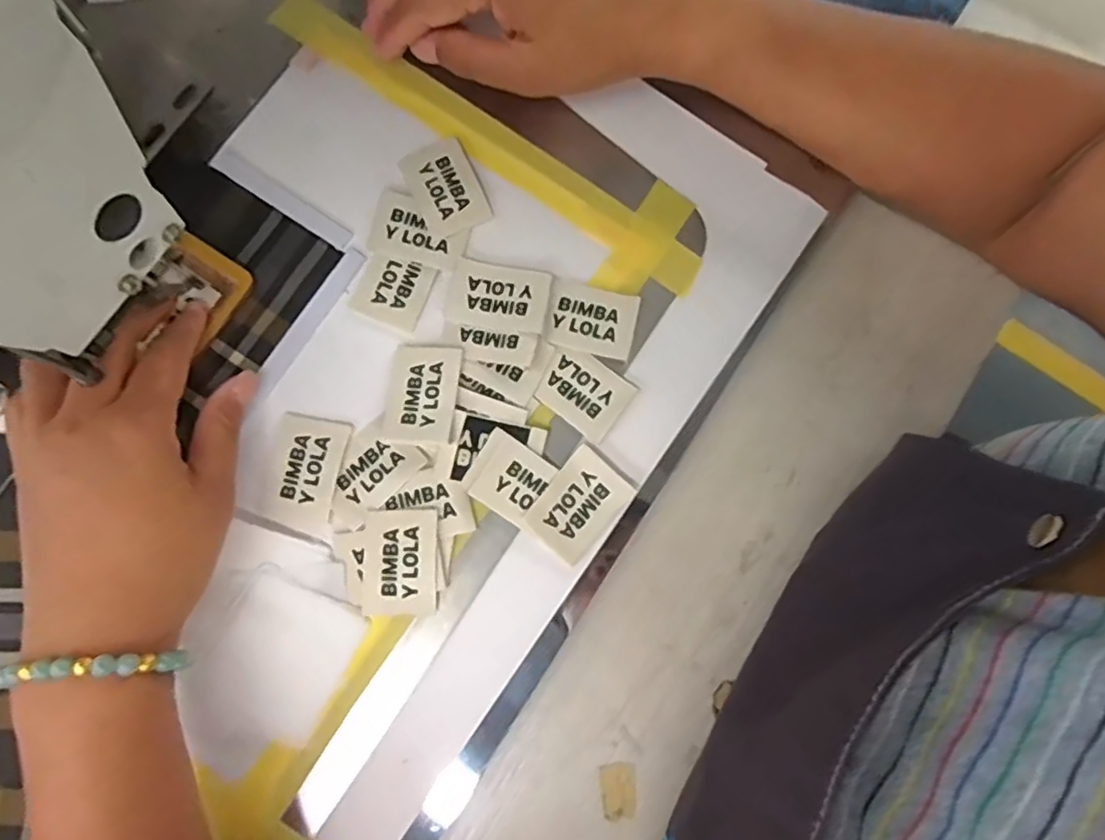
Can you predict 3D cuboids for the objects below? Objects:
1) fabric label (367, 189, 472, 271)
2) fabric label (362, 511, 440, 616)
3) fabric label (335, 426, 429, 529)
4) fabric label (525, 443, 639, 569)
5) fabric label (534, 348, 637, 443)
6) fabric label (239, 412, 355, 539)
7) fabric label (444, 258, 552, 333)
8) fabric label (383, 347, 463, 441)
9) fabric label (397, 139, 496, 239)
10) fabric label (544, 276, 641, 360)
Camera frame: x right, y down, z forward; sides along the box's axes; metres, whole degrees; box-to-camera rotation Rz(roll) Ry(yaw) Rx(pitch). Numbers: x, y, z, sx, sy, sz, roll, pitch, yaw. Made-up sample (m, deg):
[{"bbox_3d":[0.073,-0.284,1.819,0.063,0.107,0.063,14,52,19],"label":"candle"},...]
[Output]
[{"bbox_3d":[-0.068,-0.097,0.327,0.049,0.004,0.032,17,86,3],"label":"fabric label"},{"bbox_3d":[-0.071,0.067,0.299,0.033,0.004,0.048,1,81,-1],"label":"fabric label"},{"bbox_3d":[-0.089,0.024,0.307,0.046,0.004,0.034,-44,85,-7],"label":"fabric label"},{"bbox_3d":[0.013,0.041,0.308,0.034,0.005,0.047,40,82,5],"label":"fabric label"},{"bbox_3d":[0.016,-0.014,0.318,0.042,0.004,0.033,35,82,4],"label":"fabric label"},{"bbox_3d":[-0.123,0.024,0.307,0.041,0.004,0.054,13,81,1],"label":"fabric label"},{"bbox_3d":[-0.027,-0.063,0.321,0.049,0.004,0.033,10,76,6],"label":"fabric label"},{"bbox_3d":[-0.063,-0.013,0.311,0.034,0.004,0.048,4,75,10],"label":"fabric label"},{"bbox_3d":[-0.055,-0.120,0.329,0.033,0.004,0.048,-26,84,-6],"label":"fabric label"},{"bbox_3d":[0.020,-0.051,0.321,0.043,0.004,0.034,13,80,5],"label":"fabric label"}]

